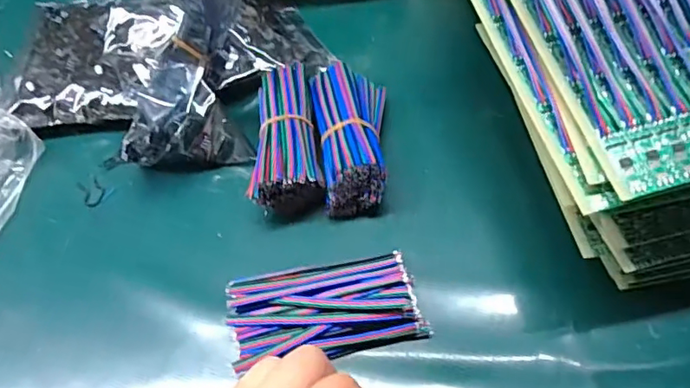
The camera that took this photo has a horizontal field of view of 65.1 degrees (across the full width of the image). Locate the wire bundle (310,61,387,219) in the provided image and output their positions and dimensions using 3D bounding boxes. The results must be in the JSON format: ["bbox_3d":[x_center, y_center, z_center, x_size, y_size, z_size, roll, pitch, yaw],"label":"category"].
[{"bbox_3d":[0.004,-0.041,0.353,0.045,0.031,0.104,-2,56,3],"label":"wire bundle"}]

